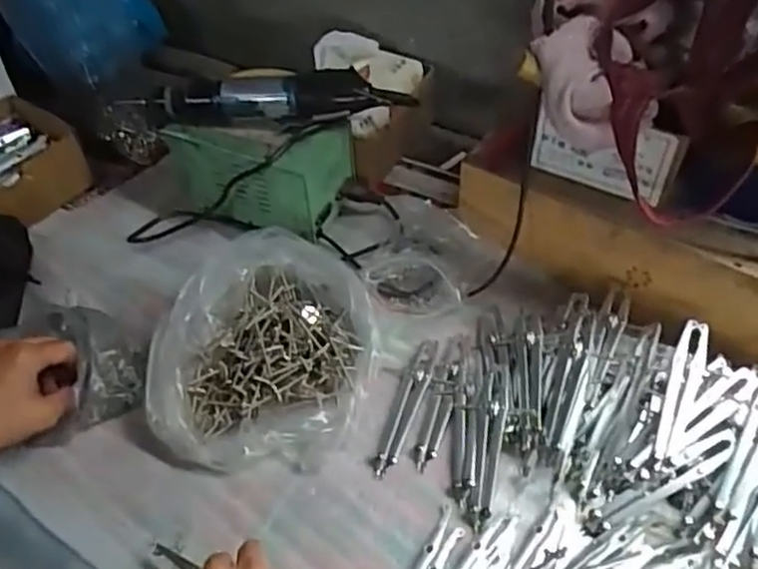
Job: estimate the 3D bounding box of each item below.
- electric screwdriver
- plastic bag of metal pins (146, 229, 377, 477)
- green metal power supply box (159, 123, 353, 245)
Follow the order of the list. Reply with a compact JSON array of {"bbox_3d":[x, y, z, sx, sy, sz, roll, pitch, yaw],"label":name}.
[{"bbox_3d":[-0.107,-0.175,0.639,0.264,0.042,0.035,-1,48,2],"label":"electric screwdriver"},{"bbox_3d":[-0.093,0.048,0.561,0.175,0.060,0.195,0,48,3],"label":"plastic bag of metal pins"},{"bbox_3d":[-0.122,-0.117,0.676,0.168,0.084,0.093,17,51,17],"label":"green metal power supply box"}]

